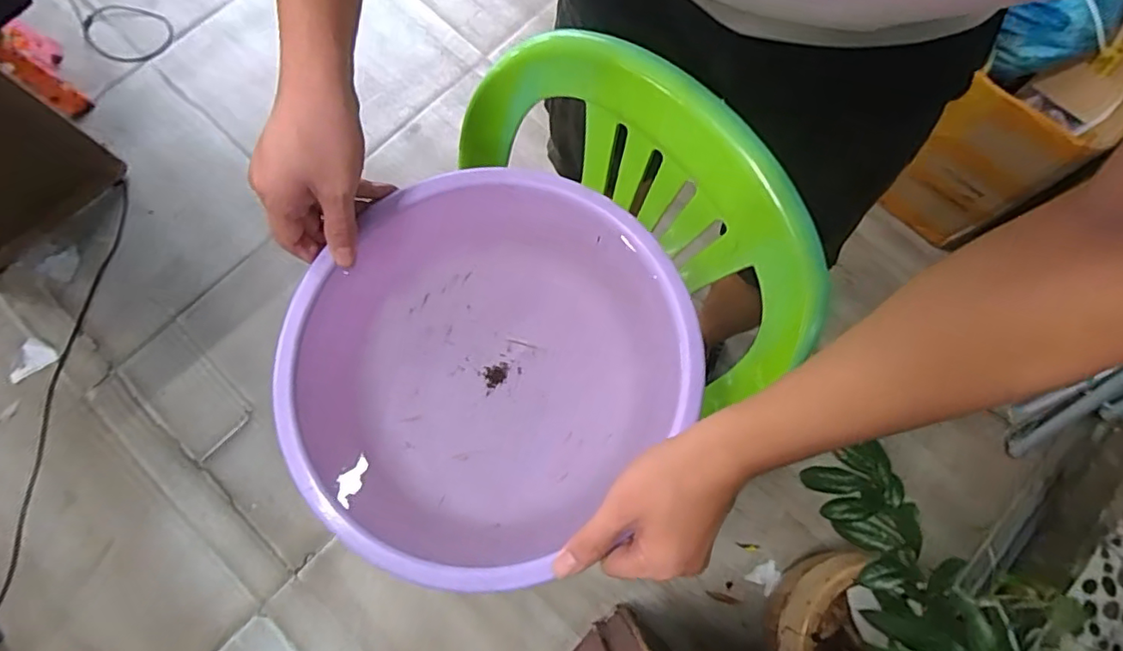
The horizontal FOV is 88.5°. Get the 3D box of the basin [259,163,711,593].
[{"bbox_3d":[-0.063,0.030,0.477,0.315,0.084,0.284,-43,79,-10],"label":"basin"}]

